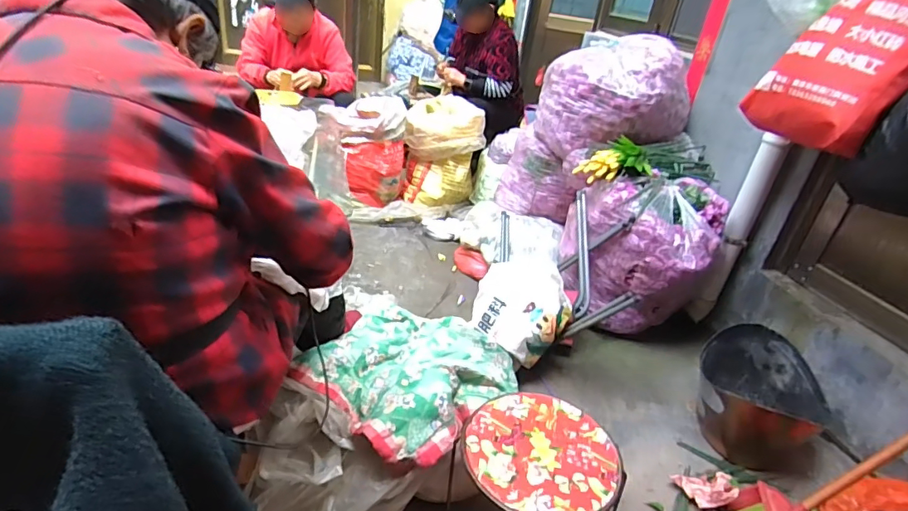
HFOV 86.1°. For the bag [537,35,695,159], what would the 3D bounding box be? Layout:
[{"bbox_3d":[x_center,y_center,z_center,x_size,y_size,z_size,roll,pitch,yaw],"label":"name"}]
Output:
[{"bbox_3d":[0.566,-0.558,1.714,0.454,0.362,0.344,27,35,31],"label":"bag"}]

